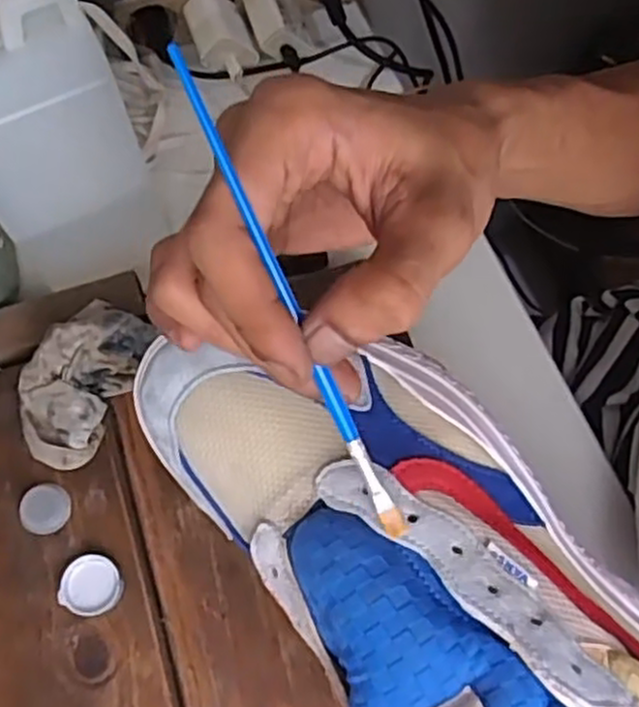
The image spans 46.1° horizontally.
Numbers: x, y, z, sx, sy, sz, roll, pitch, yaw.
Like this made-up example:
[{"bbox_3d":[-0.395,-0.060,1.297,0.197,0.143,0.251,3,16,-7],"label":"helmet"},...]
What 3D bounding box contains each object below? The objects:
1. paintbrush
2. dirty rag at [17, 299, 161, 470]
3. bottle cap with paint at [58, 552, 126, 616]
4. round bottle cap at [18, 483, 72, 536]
[{"bbox_3d":[-0.005,-0.008,0.222,0.006,0.004,0.165,-29,114,-10],"label":"paintbrush"},{"bbox_3d":[-0.134,0.016,0.420,0.052,0.040,0.094,25,72,8],"label":"dirty rag"},{"bbox_3d":[-0.122,0.124,0.400,0.032,0.010,0.030,0,70,0],"label":"bottle cap with paint"},{"bbox_3d":[-0.152,0.086,0.415,0.027,0.006,0.027,0,70,0],"label":"round bottle cap"}]

